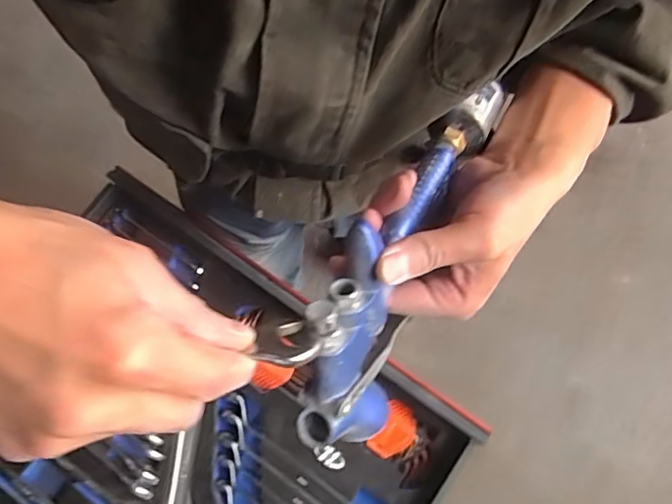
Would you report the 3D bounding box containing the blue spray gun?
[{"bbox_3d":[0.039,-0.007,0.308,0.051,0.078,0.228,23,68,7],"label":"blue spray gun"}]

